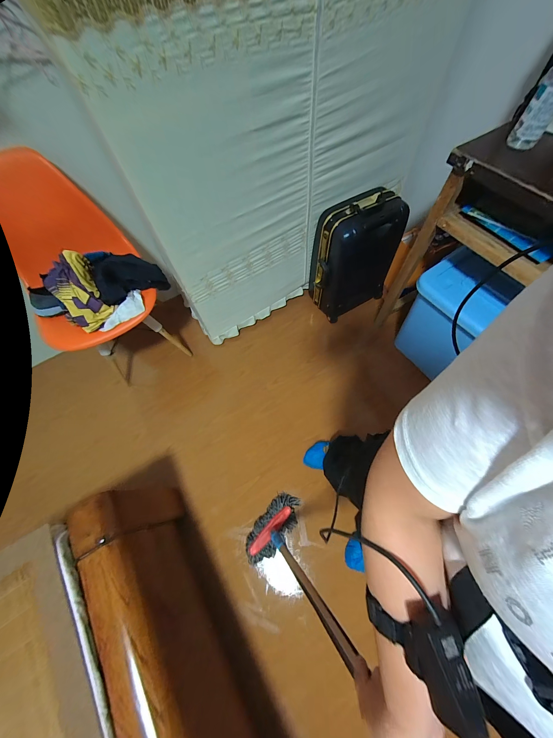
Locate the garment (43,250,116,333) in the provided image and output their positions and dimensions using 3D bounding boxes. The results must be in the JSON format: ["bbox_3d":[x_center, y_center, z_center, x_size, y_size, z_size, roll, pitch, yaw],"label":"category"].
[{"bbox_3d":[-0.722,-0.283,0.908,0.186,0.186,0.245,-40,68,-14],"label":"garment"}]

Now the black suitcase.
[{"bbox_3d":[0.364,-0.527,1.199,0.367,0.516,0.222,-19,67,-6],"label":"black suitcase"}]

